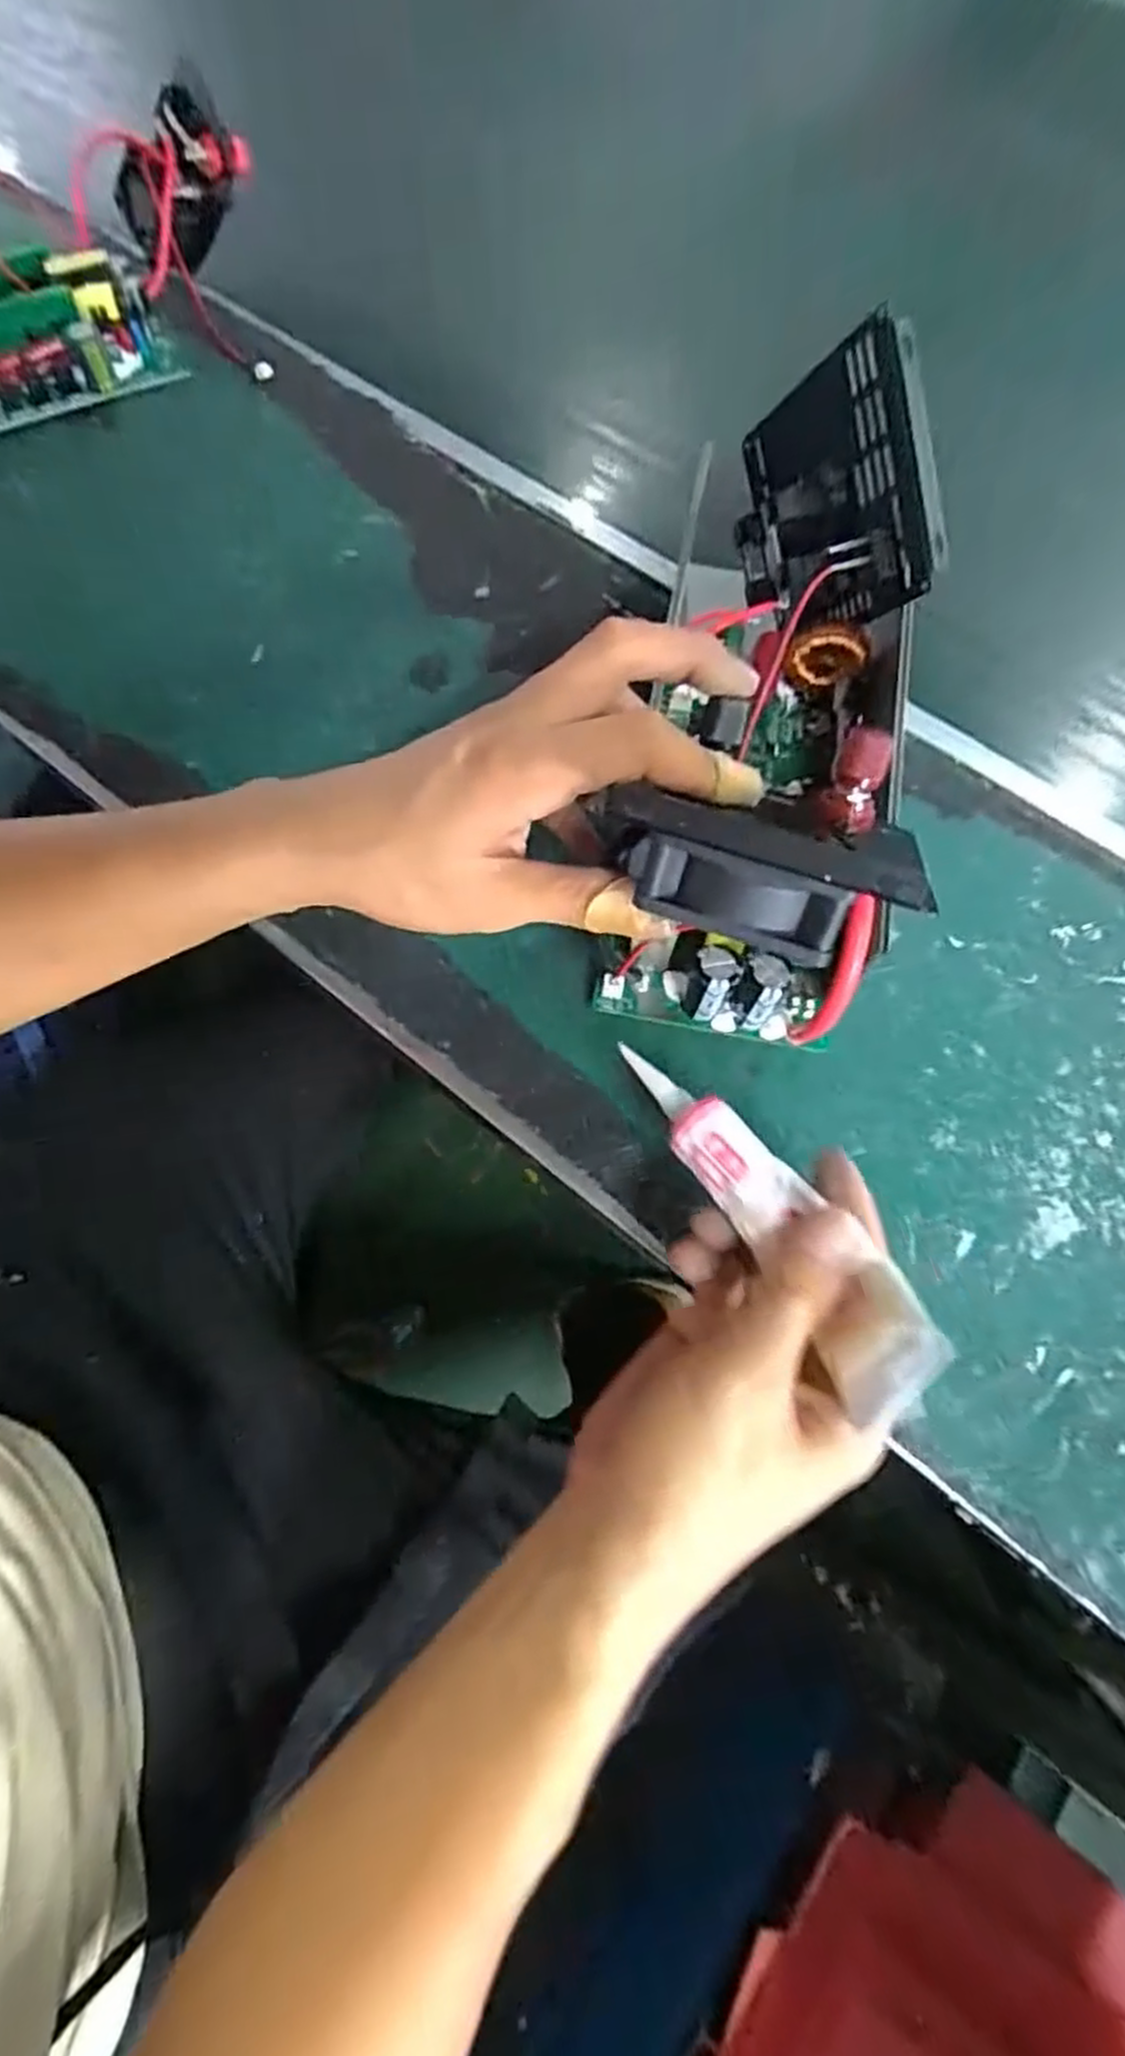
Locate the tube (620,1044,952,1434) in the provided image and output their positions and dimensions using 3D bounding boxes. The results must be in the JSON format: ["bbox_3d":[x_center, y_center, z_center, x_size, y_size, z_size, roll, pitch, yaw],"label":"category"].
[{"bbox_3d":[0.064,0.055,0.249,0.029,0.017,0.134,-29,54,-11],"label":"tube"}]

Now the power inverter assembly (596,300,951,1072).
[{"bbox_3d":[0.091,-0.129,0.299,0.087,0.125,0.251,17,74,6],"label":"power inverter assembly"}]

